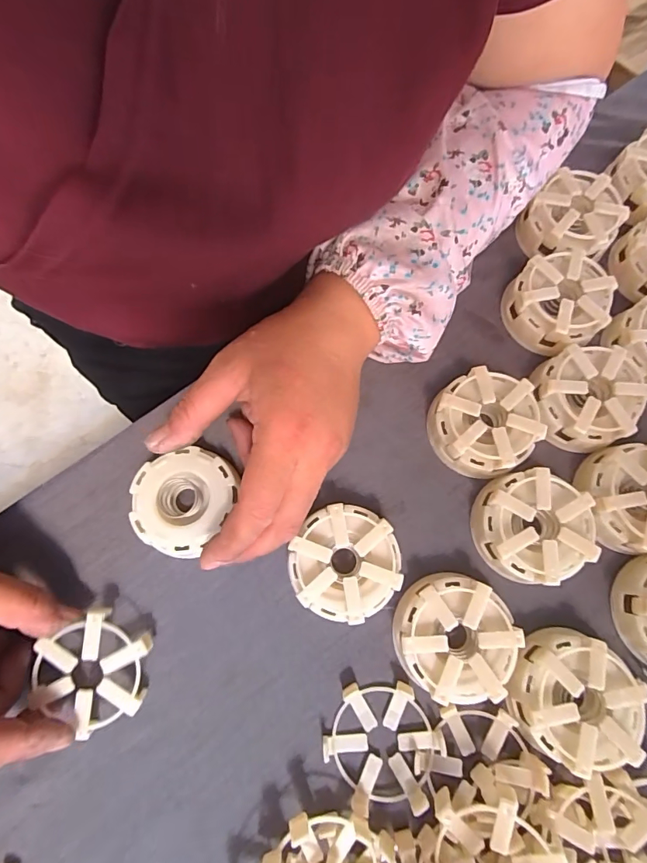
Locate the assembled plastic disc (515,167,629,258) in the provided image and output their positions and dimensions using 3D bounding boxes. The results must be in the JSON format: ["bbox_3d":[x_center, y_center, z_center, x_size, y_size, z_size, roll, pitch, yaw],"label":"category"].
[{"bbox_3d":[0.180,-0.154,0.323,0.058,0.029,0.066,43,76,13],"label":"assembled plastic disc"}]

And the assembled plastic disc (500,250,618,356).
[{"bbox_3d":[0.160,-0.090,0.307,0.063,0.030,0.066,0,71,-1],"label":"assembled plastic disc"}]

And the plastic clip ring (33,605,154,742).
[{"bbox_3d":[-0.126,0.130,0.244,0.060,0.010,0.058,0,78,1],"label":"plastic clip ring"}]

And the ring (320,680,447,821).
[{"bbox_3d":[0.033,0.171,0.243,0.064,0.015,0.056,-2,71,-1],"label":"ring"}]

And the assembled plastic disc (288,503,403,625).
[{"bbox_3d":[0.013,0.075,0.260,0.061,0.025,0.062,0,71,-1],"label":"assembled plastic disc"}]

